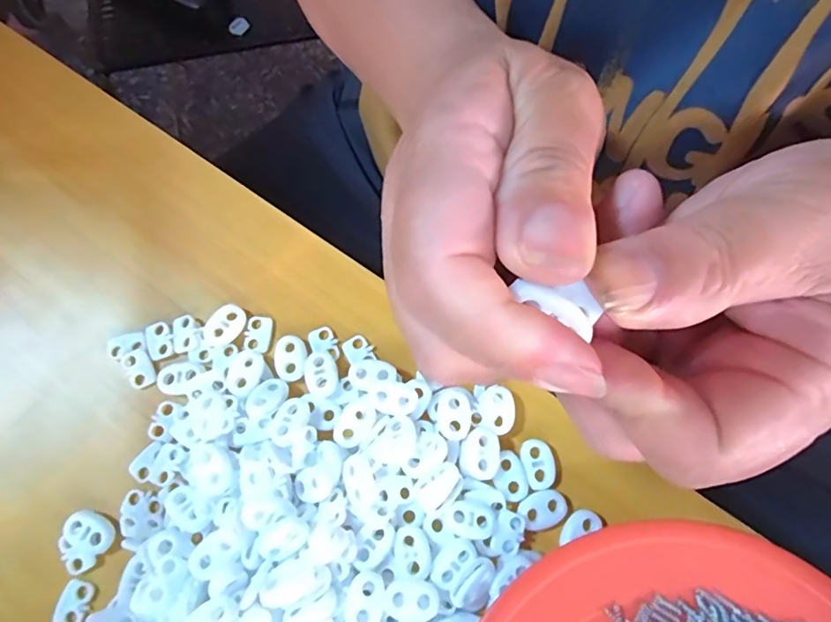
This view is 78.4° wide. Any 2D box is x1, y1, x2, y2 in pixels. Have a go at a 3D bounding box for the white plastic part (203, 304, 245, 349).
[{"bbox_3d":[-0.094,0.008,0.251,0.016,0.006,0.023,41,77,12],"label":"white plastic part"}]

